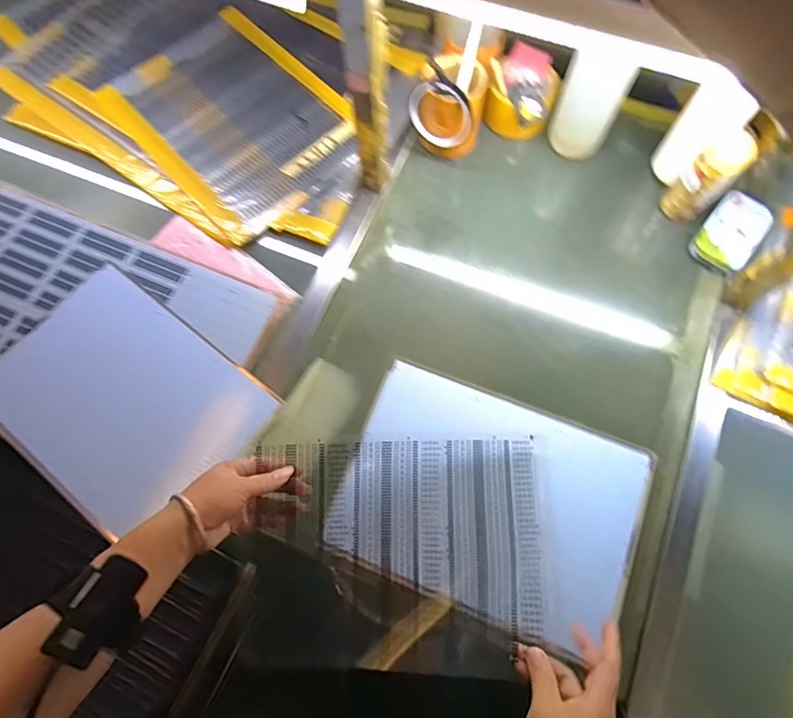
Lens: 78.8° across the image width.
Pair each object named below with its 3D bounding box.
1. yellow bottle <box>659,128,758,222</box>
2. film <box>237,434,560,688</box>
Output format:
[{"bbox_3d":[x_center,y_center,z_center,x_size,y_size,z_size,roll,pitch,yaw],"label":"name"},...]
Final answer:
[{"bbox_3d":[0.400,-0.233,0.622,0.053,0.112,0.053,-1,73,2],"label":"yellow bottle"},{"bbox_3d":[0.001,0.201,0.513,0.327,0.059,0.233,-1,73,1],"label":"film"}]

